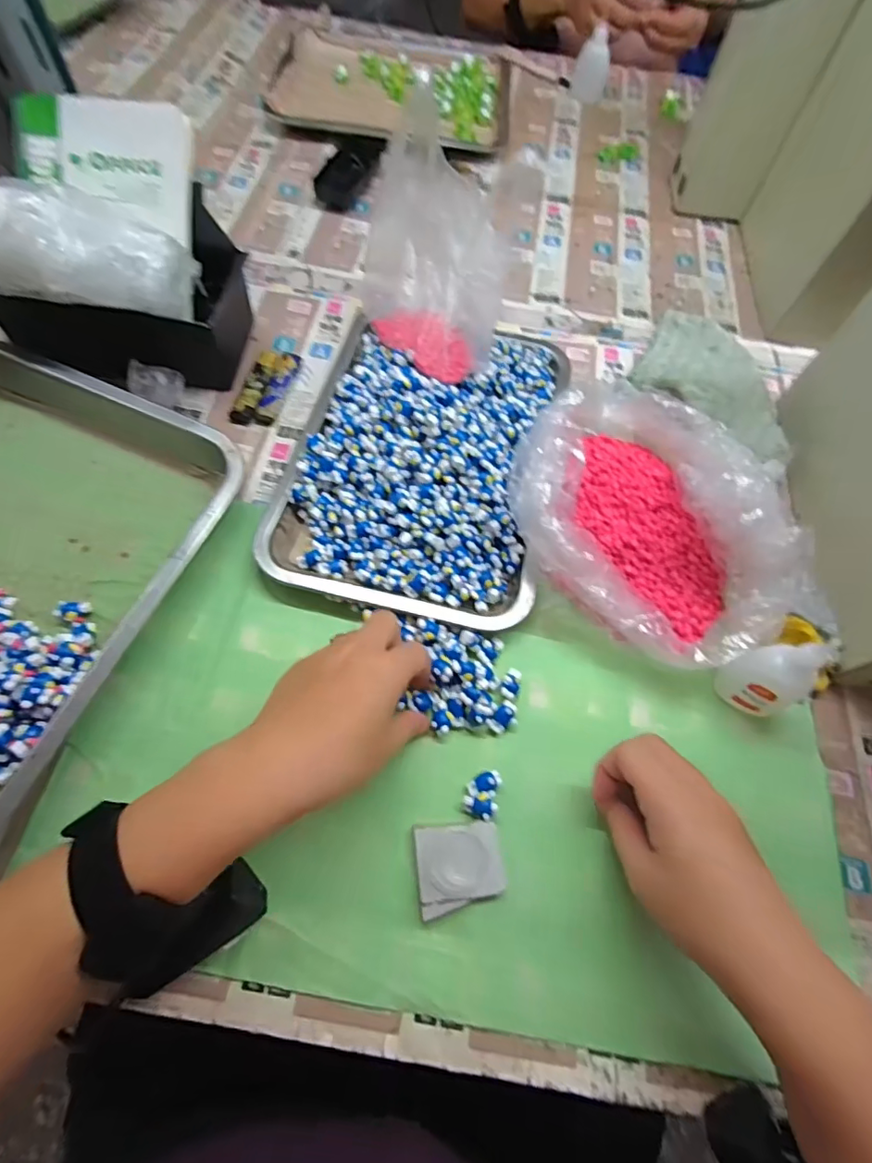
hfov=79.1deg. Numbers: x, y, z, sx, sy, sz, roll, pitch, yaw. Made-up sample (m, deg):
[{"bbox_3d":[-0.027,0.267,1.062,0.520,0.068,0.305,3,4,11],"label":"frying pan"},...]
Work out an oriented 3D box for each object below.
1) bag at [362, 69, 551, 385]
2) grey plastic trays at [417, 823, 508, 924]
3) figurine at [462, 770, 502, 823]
[{"bbox_3d":[0.001,-0.282,0.442,0.123,0.123,0.222,0,63,-4],"label":"bag"},{"bbox_3d":[0.014,0.169,0.314,0.050,0.010,0.046,-5,64,-6],"label":"grey plastic trays"},{"bbox_3d":[0.029,0.134,0.335,0.020,0.013,0.030,17,63,5],"label":"figurine"}]

